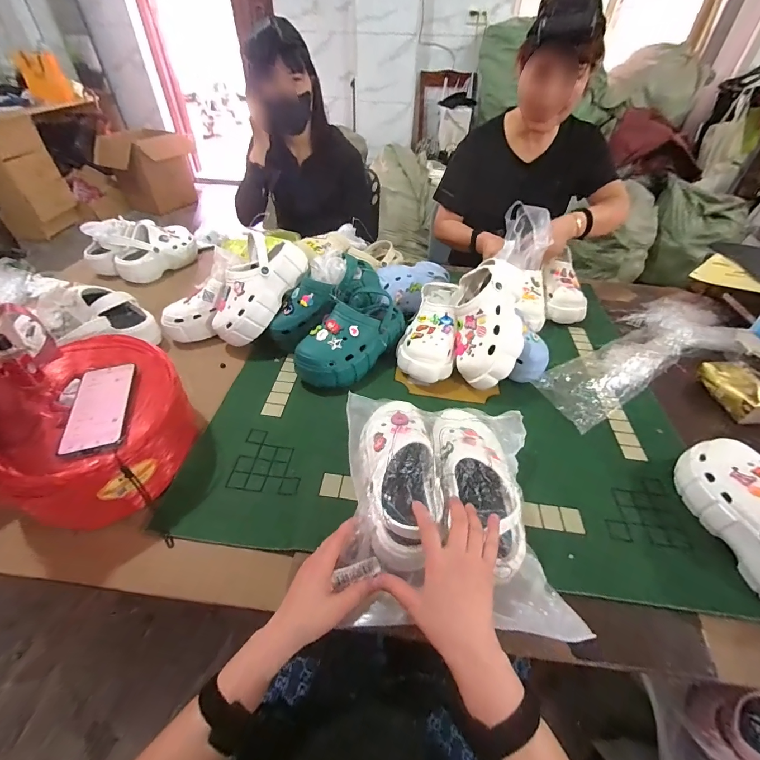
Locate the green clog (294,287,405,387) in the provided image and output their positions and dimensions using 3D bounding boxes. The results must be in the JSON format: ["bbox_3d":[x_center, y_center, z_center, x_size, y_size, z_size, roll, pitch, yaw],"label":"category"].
[{"bbox_3d":[-0.055,-0.092,0.752,0.116,0.097,0.250,31,51,27],"label":"green clog"}]

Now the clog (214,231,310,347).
[{"bbox_3d":[-0.266,-0.192,0.792,0.135,0.246,0.100,31,2,-14],"label":"clog"}]

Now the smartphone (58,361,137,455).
[{"bbox_3d":[-0.389,0.034,0.509,0.070,0.016,0.156,-11,46,-14],"label":"smartphone"}]

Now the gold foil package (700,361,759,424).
[{"bbox_3d":[0.746,0.019,0.748,0.098,0.058,0.133,-1,44,-3],"label":"gold foil package"}]

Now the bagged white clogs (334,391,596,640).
[{"bbox_3d":[0.099,0.150,0.509,0.249,0.093,0.327,4,44,2],"label":"bagged white clogs"}]

